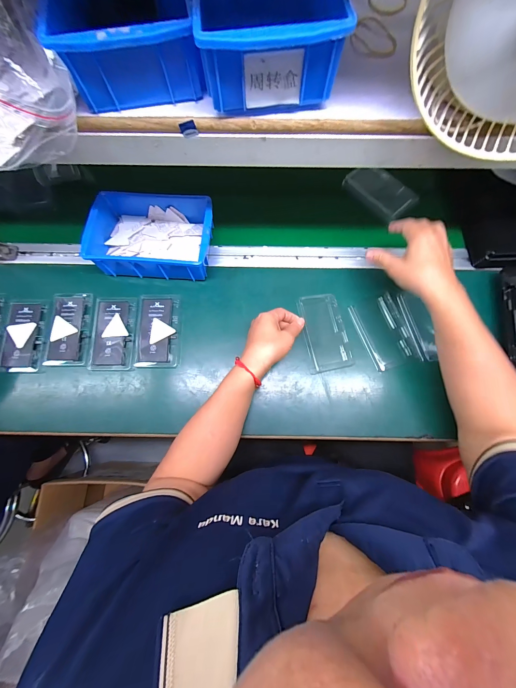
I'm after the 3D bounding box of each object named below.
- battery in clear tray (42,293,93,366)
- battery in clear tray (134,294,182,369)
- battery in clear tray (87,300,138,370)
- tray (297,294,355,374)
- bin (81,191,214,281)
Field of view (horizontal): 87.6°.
[{"bbox_3d":[-0.324,-0.026,0.461,0.066,0.009,0.125,3,82,0],"label":"battery in clear tray"},{"bbox_3d":[-0.171,-0.024,0.462,0.075,0.007,0.129,0,82,0],"label":"battery in clear tray"},{"bbox_3d":[-0.248,-0.019,0.461,0.071,0.007,0.126,2,82,0],"label":"battery in clear tray"},{"bbox_3d":[0.116,-0.020,0.459,0.073,0.009,0.130,-11,82,-2],"label":"tray"},{"bbox_3d":[-0.178,-0.188,0.466,0.198,0.057,0.137,3,82,0],"label":"bin"}]

